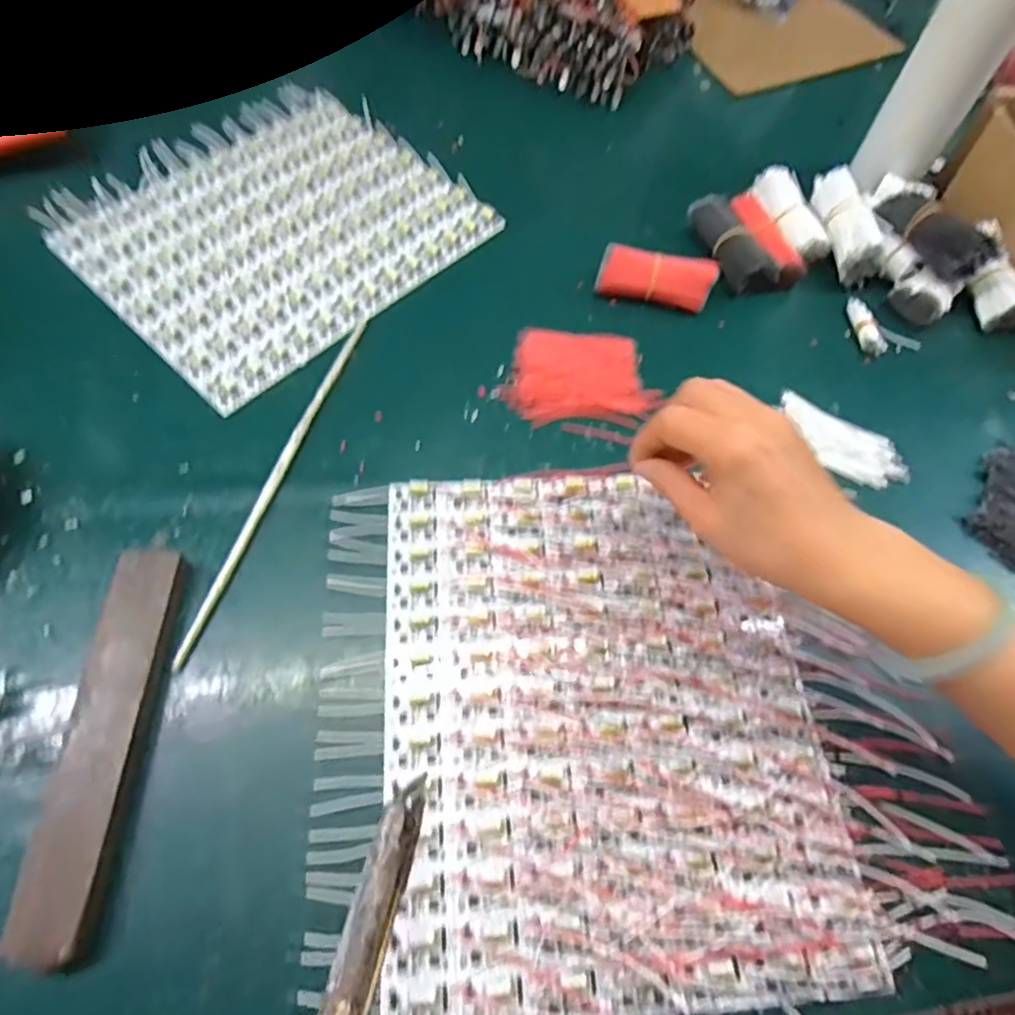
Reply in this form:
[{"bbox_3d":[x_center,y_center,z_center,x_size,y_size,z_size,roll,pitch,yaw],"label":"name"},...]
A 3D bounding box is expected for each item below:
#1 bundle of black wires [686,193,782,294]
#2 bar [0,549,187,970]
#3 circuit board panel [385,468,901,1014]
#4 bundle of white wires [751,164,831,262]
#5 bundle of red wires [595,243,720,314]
[{"bbox_3d":[0.188,-0.221,0.518,0.040,0.027,0.094,-18,66,-12],"label":"bundle of black wires"},{"bbox_3d":[-0.211,0.115,0.325,0.038,0.016,0.200,1,63,-3],"label":"bar"},{"bbox_3d":[0.054,0.107,0.351,0.236,0.010,0.285,-3,62,-4],"label":"circuit board panel"},{"bbox_3d":[0.246,-0.253,0.536,0.037,0.028,0.093,-17,65,-12],"label":"bundle of white wires"},{"bbox_3d":[0.120,-0.184,0.499,0.089,0.033,0.030,13,63,3],"label":"bundle of red wires"}]

